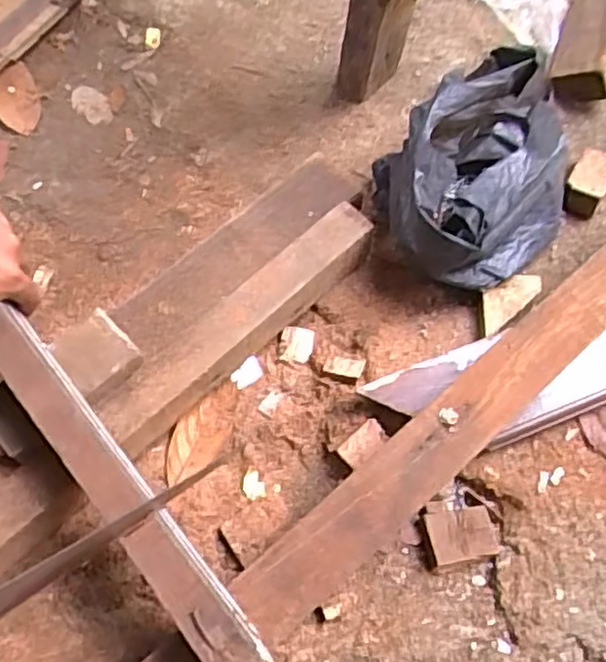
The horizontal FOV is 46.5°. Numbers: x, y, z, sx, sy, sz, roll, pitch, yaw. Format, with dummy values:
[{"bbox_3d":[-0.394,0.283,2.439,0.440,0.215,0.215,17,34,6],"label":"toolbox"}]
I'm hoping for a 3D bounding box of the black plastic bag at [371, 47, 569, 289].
[{"bbox_3d":[0.166,-0.142,0.628,0.212,0.122,0.159,-33,74,-14],"label":"black plastic bag"}]

